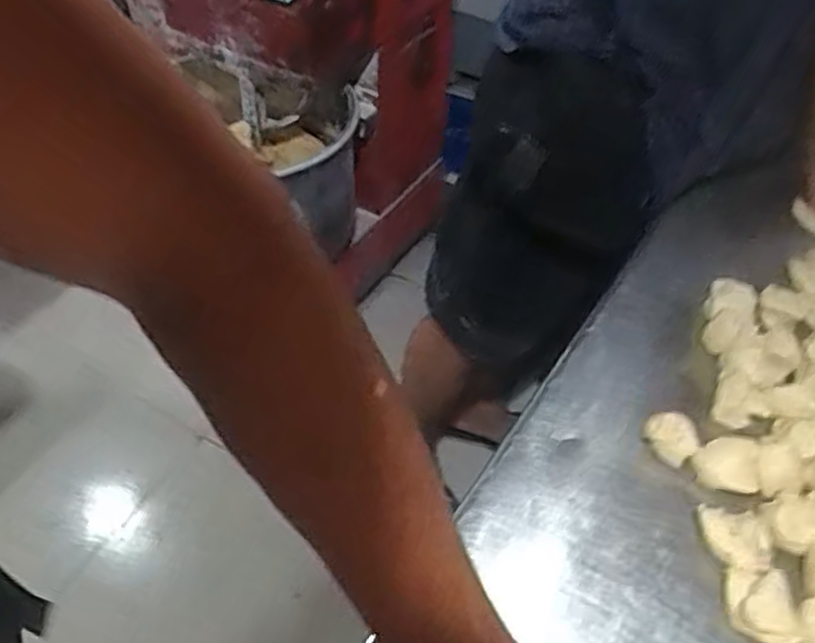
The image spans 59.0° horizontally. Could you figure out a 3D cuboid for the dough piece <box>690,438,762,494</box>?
[{"bbox_3d":[0.189,0.084,0.430,0.036,0.015,0.031,15,48,8],"label":"dough piece"}]

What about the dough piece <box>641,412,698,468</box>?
[{"bbox_3d":[0.159,0.070,0.436,0.031,0.019,0.024,27,51,19],"label":"dough piece"}]

